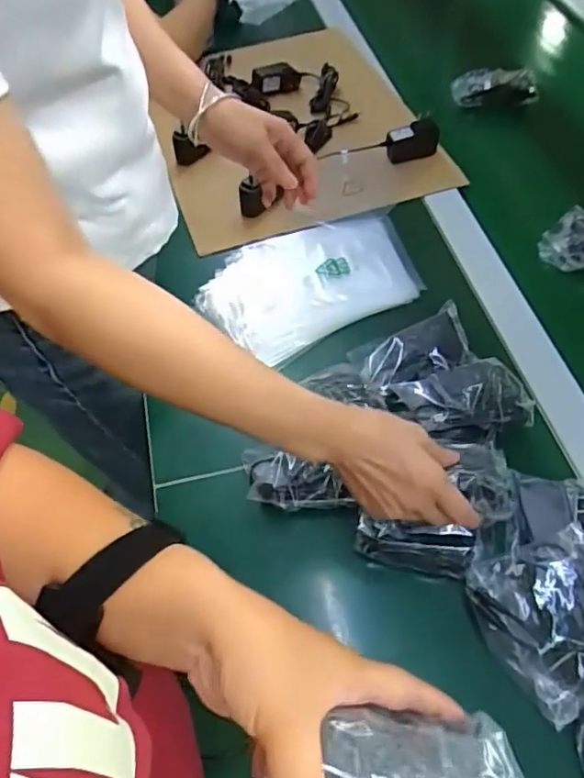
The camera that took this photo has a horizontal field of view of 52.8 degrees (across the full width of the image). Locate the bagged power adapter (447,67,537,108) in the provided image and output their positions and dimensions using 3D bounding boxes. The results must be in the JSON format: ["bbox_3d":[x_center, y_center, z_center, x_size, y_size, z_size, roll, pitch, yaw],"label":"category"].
[{"bbox_3d":[0.315,-0.467,0.917,0.126,0.054,0.032,4,55,6],"label":"bagged power adapter"}]

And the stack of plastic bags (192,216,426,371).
[{"bbox_3d":[0.023,-0.135,0.730,0.268,0.028,0.170,-24,57,-14],"label":"stack of plastic bags"}]

